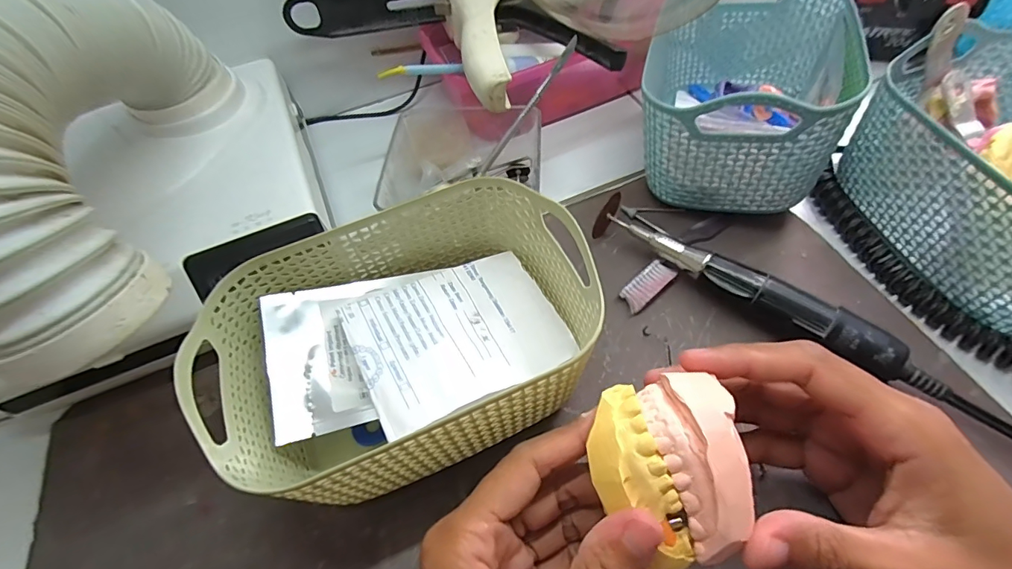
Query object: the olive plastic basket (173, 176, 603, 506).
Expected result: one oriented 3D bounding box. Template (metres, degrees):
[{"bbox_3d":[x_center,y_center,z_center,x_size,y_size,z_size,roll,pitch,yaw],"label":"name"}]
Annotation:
[{"bbox_3d":[-0.038,0.027,0.240,0.185,0.082,0.112,-21,57,-9],"label":"olive plastic basket"}]

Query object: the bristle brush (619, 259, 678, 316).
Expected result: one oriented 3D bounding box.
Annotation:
[{"bbox_3d":[0.088,0.001,0.290,0.038,0.010,0.016,-37,61,-18],"label":"bristle brush"}]

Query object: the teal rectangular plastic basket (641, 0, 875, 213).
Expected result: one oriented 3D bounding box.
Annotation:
[{"bbox_3d":[0.159,-0.131,0.320,0.111,0.096,0.170,16,59,14],"label":"teal rectangular plastic basket"}]

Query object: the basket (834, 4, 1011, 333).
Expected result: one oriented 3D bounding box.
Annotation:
[{"bbox_3d":[0.293,-0.060,0.271,0.119,0.085,0.162,-16,57,-6],"label":"basket"}]

